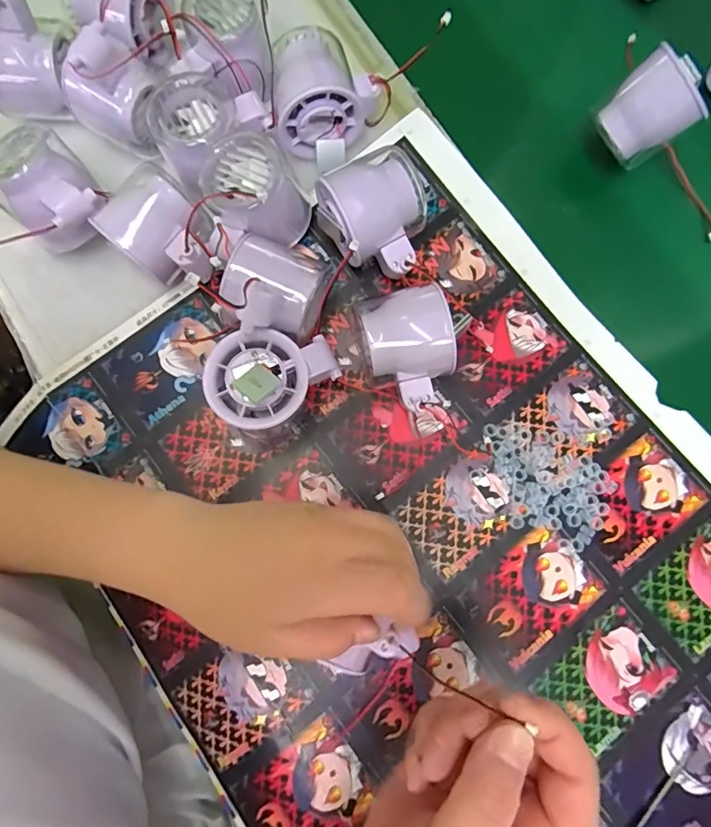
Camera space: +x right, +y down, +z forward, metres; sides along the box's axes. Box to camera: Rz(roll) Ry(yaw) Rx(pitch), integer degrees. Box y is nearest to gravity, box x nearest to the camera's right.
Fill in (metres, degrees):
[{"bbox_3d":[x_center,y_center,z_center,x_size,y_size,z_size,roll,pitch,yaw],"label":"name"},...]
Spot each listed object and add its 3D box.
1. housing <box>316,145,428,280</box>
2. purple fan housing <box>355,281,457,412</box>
[{"bbox_3d":[0.016,-0.127,0.321,0.063,0.051,0.075,-32,81,-6],"label":"housing"},{"bbox_3d":[0.034,-0.038,0.306,0.051,0.056,0.070,-14,79,-3],"label":"purple fan housing"}]

